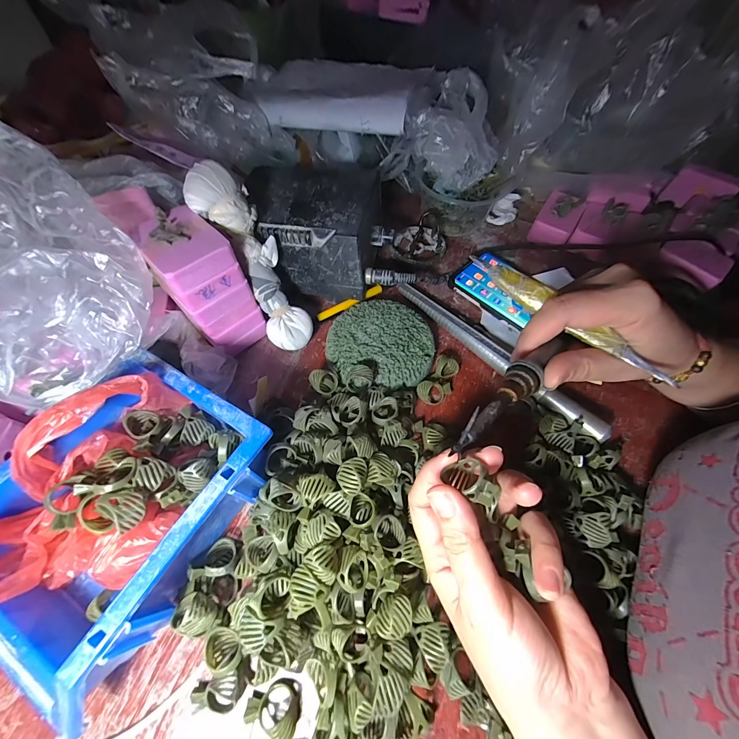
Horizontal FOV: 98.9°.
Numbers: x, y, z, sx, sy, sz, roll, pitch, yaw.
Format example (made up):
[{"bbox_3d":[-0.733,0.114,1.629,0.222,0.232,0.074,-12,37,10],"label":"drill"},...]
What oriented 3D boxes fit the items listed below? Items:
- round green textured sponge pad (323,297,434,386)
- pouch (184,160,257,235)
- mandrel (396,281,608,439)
[{"bbox_3d":[0.011,-0.026,0.315,0.101,0.023,0.094,1,61,-2],"label":"round green textured sponge pad"},{"bbox_3d":[-0.121,-0.137,0.263,0.044,0.053,0.032,-4,61,-5],"label":"pouch"},{"bbox_3d":[0.120,-0.019,0.317,0.016,0.025,0.240,-37,68,-20],"label":"mandrel"}]

